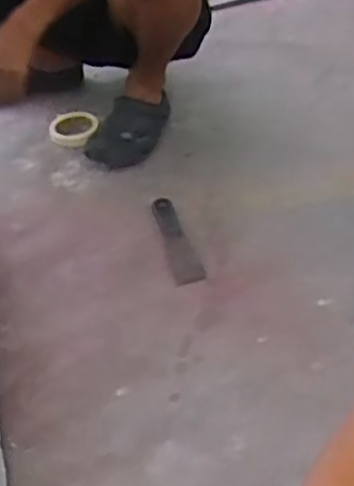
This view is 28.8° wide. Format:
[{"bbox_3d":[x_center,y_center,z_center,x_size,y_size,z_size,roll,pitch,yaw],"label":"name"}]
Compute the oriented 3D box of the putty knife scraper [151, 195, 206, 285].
[{"bbox_3d":[-0.005,-0.008,1.122,0.045,0.026,0.199,-13,40,-9],"label":"putty knife scraper"}]

